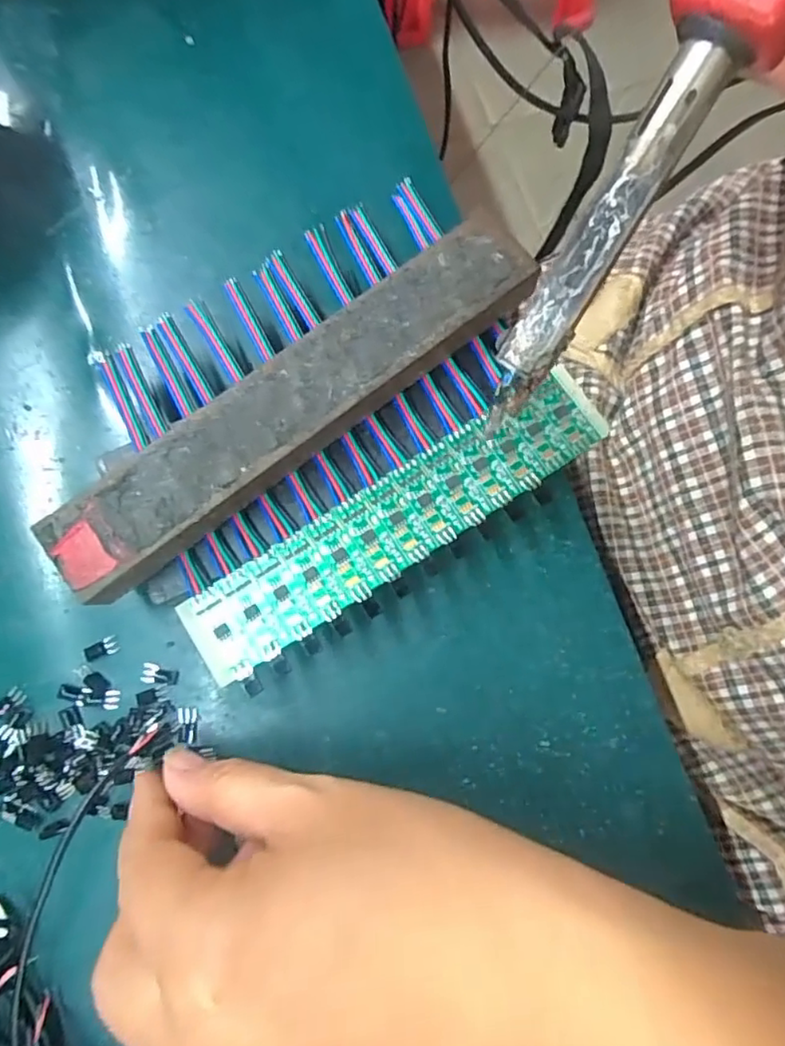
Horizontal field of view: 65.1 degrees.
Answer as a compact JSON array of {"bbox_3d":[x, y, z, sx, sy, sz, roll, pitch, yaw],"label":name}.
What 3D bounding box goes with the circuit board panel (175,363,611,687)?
[{"bbox_3d":[0.002,-0.002,0.219,0.162,0.004,0.032,-33,79,-6],"label":"circuit board panel"}]

